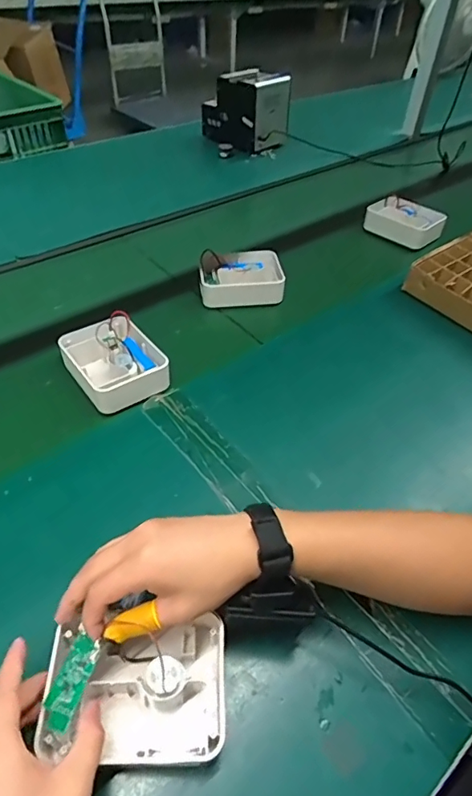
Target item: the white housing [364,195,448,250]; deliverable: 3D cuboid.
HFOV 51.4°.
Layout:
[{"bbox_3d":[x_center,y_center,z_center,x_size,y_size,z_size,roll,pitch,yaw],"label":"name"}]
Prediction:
[{"bbox_3d":[0.324,-0.337,0.950,0.144,0.056,0.079,35,51,27],"label":"white housing"}]

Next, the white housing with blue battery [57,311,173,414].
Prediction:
[{"bbox_3d":[-0.153,-0.047,0.625,0.100,0.040,0.131,-27,53,-29],"label":"white housing with blue battery"}]

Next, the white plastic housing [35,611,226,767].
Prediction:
[{"bbox_3d":[-0.071,0.212,0.363,0.128,0.045,0.093,1,44,-4],"label":"white plastic housing"}]

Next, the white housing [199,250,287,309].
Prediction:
[{"bbox_3d":[0.007,-0.193,0.788,0.130,0.050,0.104,-2,45,-7],"label":"white housing"}]

